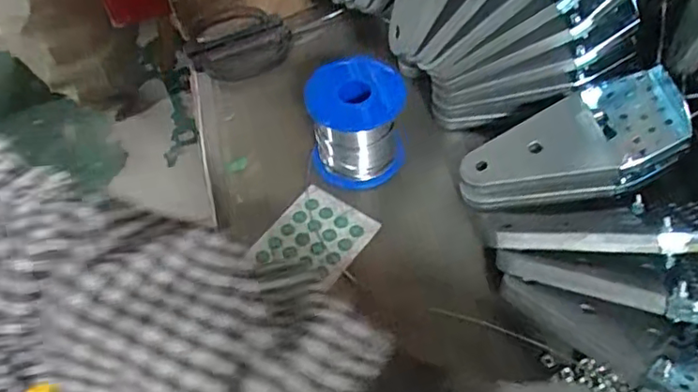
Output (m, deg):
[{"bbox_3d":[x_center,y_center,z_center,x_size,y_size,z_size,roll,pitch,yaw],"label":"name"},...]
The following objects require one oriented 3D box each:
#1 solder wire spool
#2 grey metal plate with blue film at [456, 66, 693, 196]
[{"bbox_3d":[0.004,-0.050,0.417,0.062,0.066,0.063,-10,52,-5],"label":"solder wire spool"},{"bbox_3d":[0.141,-0.036,0.388,0.139,0.033,0.067,-21,52,8],"label":"grey metal plate with blue film"}]

